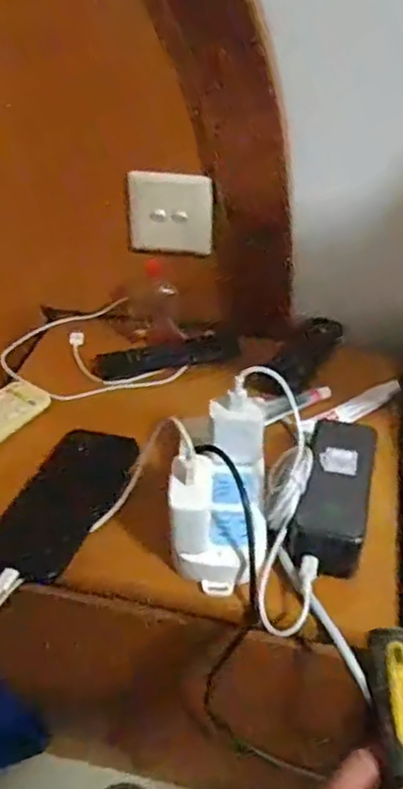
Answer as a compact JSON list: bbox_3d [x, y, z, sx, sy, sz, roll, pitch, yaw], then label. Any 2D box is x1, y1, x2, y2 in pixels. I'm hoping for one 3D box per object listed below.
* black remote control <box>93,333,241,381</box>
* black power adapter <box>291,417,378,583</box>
[{"bbox_3d":[-0.038,-0.044,0.751,0.154,0.014,0.044,-12,41,-12],"label":"black remote control"},{"bbox_3d":[0.110,0.078,0.563,0.054,0.041,0.138,10,41,13],"label":"black power adapter"}]

